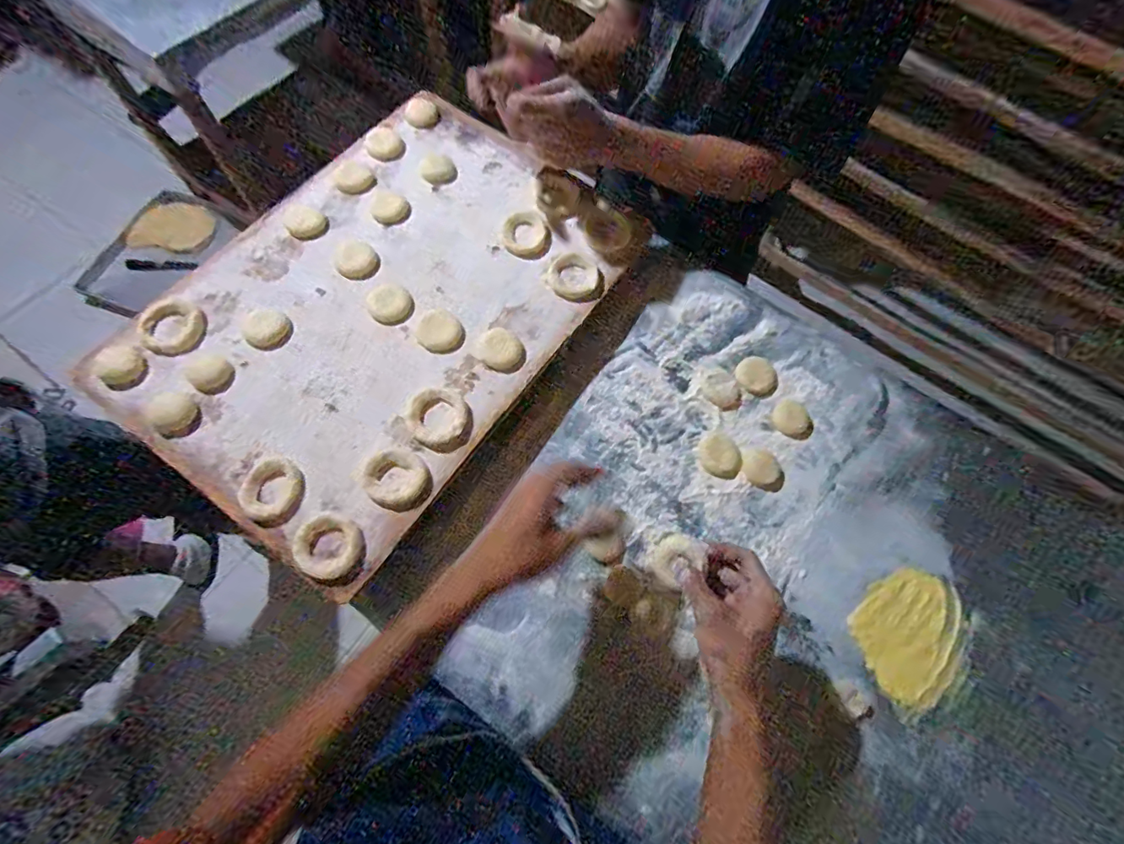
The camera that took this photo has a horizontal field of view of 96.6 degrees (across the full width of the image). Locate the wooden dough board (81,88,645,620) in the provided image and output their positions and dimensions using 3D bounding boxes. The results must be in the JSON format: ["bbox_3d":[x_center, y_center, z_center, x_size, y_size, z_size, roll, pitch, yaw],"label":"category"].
[{"bbox_3d":[-0.208,-0.152,0.608,0.391,0.028,0.570,34,70,11],"label":"wooden dough board"}]

